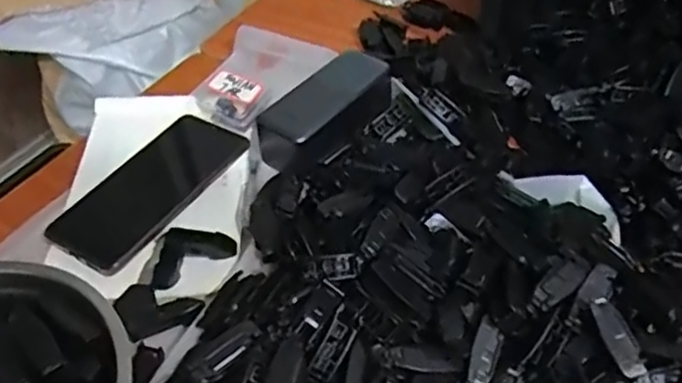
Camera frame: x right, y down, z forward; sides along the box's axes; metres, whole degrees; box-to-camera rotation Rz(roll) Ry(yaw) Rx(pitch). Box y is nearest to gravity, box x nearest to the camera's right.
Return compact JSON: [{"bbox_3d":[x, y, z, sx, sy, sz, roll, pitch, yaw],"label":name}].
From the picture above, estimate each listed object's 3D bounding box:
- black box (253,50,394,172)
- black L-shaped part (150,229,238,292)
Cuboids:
[{"bbox_3d":[-0.012,-0.075,0.553,0.060,0.034,0.129,31,56,30],"label":"black box"},{"bbox_3d":[-0.114,0.044,0.484,0.066,0.011,0.040,-22,48,-16],"label":"black L-shaped part"}]

